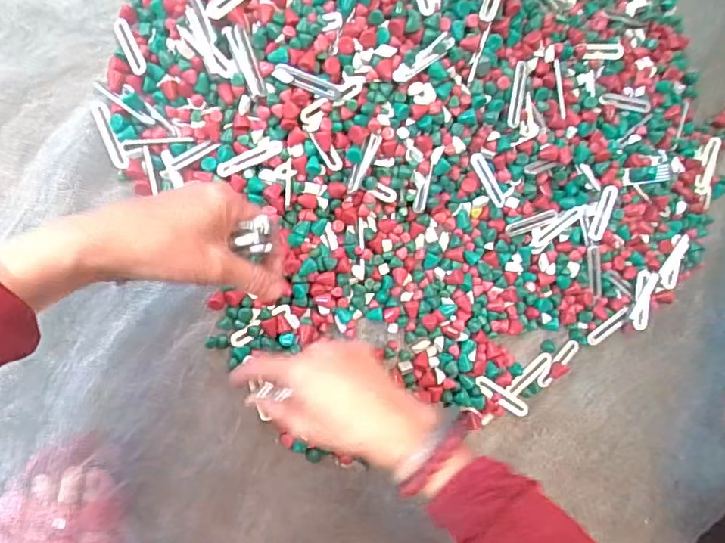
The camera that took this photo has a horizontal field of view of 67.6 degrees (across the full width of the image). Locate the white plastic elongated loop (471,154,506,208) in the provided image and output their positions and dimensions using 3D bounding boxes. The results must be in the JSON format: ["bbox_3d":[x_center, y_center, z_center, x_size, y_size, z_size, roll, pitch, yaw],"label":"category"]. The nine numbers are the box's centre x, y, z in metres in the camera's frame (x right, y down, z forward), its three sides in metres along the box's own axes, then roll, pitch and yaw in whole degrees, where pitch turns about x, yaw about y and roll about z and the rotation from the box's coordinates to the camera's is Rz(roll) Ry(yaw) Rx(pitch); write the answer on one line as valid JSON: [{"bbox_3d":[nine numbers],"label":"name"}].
[{"bbox_3d":[0.115,-0.083,0.491,0.012,0.006,0.055,-40,115,-8],"label":"white plastic elongated loop"}]

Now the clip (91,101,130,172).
[{"bbox_3d":[-0.209,-0.113,0.448,0.011,0.007,0.058,-21,91,-12],"label":"clip"}]

